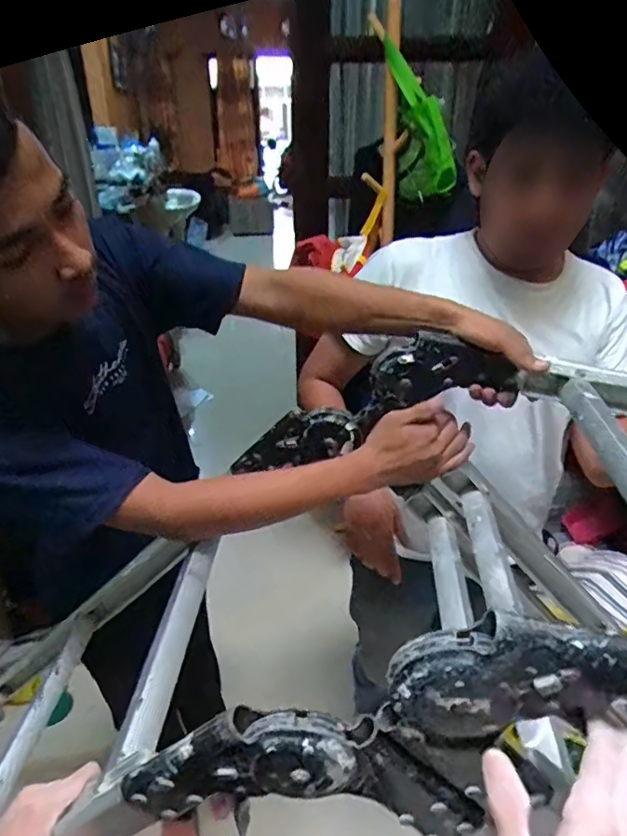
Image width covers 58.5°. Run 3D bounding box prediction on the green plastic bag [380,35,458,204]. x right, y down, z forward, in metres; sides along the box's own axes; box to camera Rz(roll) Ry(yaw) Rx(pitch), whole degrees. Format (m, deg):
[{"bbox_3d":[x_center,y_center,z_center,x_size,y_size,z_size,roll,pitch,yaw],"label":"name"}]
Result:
[{"bbox_3d":[0.245,-0.669,1.298,0.181,0.307,0.178,3,29,8],"label":"green plastic bag"}]

